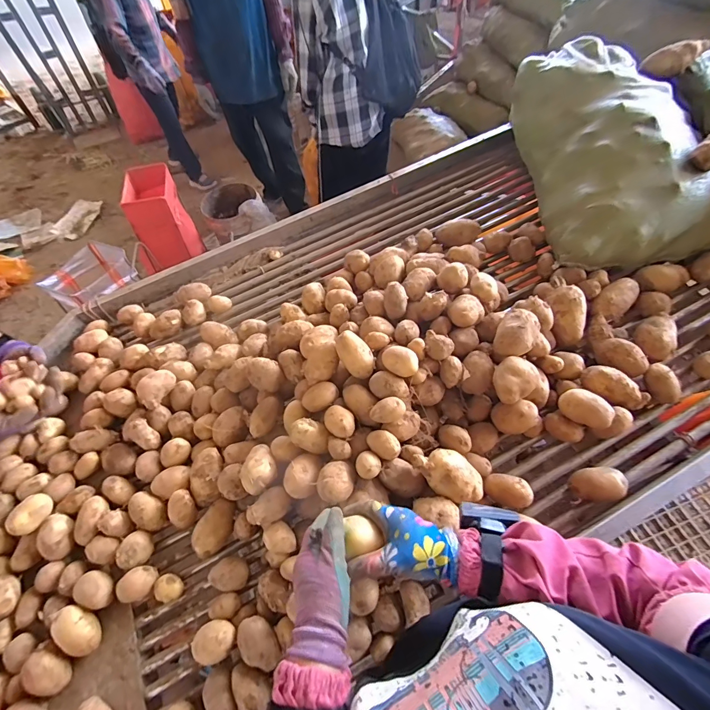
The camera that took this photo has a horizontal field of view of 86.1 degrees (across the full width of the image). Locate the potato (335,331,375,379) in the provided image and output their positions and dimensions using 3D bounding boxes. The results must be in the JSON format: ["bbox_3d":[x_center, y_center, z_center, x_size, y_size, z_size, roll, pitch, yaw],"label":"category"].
[{"bbox_3d":[-0.002,0.002,0.702,0.049,0.048,0.090,-28,87,-25],"label":"potato"}]

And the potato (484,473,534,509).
[{"bbox_3d":[0.259,0.225,0.639,0.075,0.037,0.049,12,93,34],"label":"potato"}]

